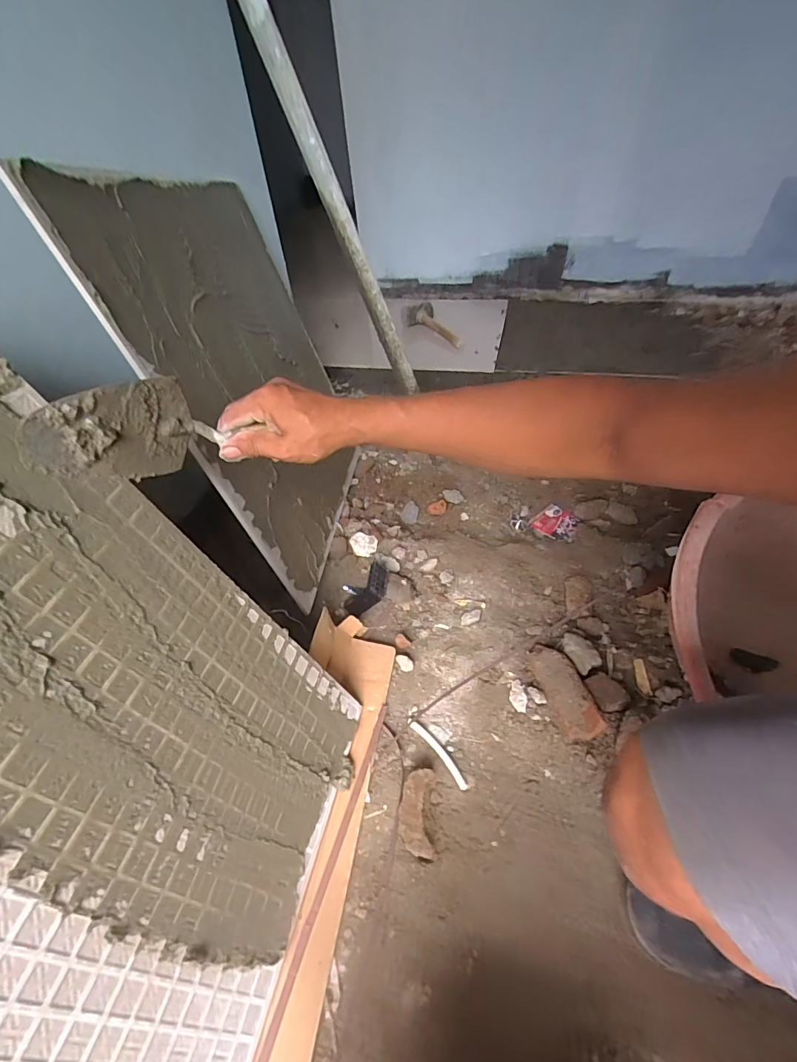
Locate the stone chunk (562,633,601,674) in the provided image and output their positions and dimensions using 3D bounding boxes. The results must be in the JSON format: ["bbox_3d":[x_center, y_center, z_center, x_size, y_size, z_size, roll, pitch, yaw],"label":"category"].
[{"bbox_3d":[0.267,0.180,0.671,0.042,0.026,0.058,-24,45,-18],"label":"stone chunk"}]

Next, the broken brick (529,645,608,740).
[{"bbox_3d":[0.228,0.216,0.629,0.054,0.029,0.139,-36,42,14],"label":"broken brick"}]

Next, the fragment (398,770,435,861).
[{"bbox_3d":[0.021,0.331,0.536,0.039,0.027,0.085,-1,43,6],"label":"fragment"}]

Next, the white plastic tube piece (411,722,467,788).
[{"bbox_3d":[0.054,0.289,0.595,0.016,0.009,0.104,-31,47,-24],"label":"white plastic tube piece"}]

